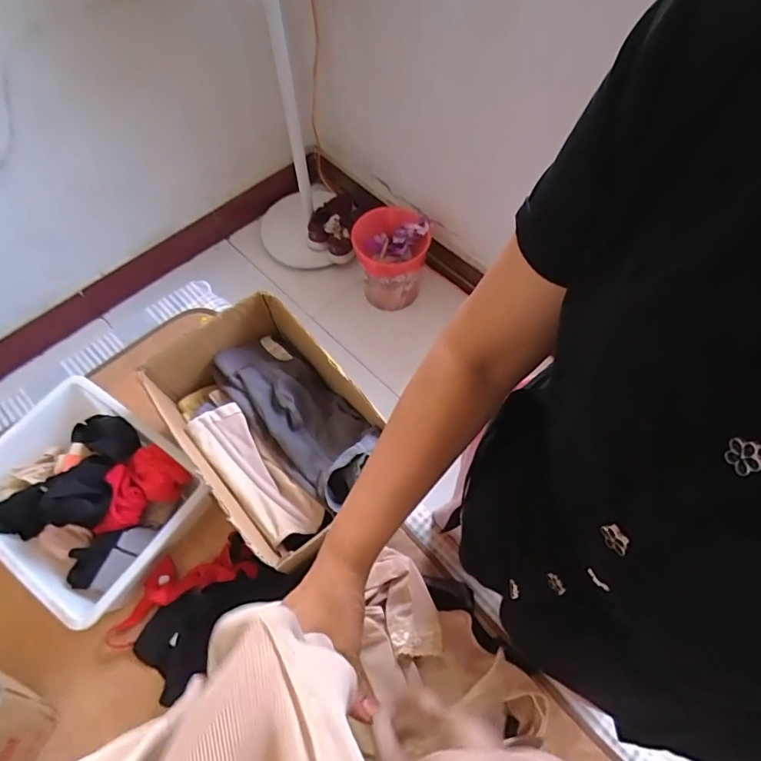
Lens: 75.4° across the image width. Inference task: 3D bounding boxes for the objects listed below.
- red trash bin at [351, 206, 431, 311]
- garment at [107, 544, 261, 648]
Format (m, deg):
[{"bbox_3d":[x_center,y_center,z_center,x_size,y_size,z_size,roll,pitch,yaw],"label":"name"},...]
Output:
[{"bbox_3d":[0.038,-0.387,1.547,0.230,0.206,0.228,-11,62,-4],"label":"red trash bin"},{"bbox_3d":[-0.329,0.328,0.794,0.250,0.049,0.099,-24,64,-11],"label":"garment"}]

